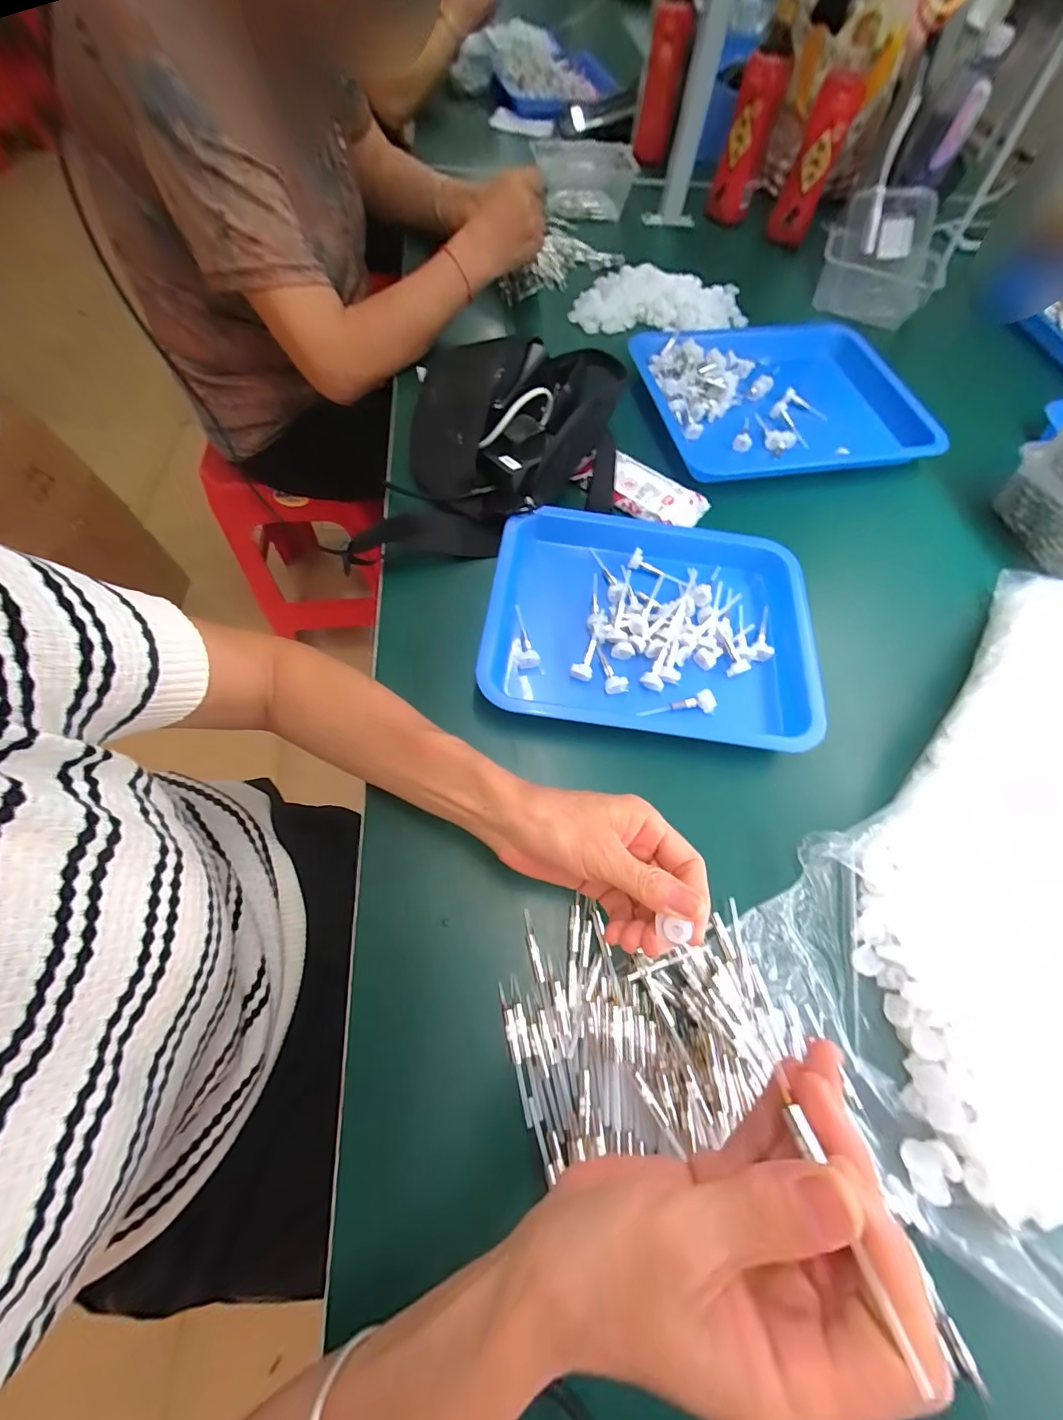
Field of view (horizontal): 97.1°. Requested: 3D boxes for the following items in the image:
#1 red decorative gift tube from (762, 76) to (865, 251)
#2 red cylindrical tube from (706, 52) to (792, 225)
[{"bbox_3d":[0.434,-0.844,0.726,0.062,0.181,0.068,24,44,8],"label":"red decorative gift tube"},{"bbox_3d":[0.336,-0.887,0.732,0.067,0.151,0.063,17,65,5],"label":"red cylindrical tube"}]

